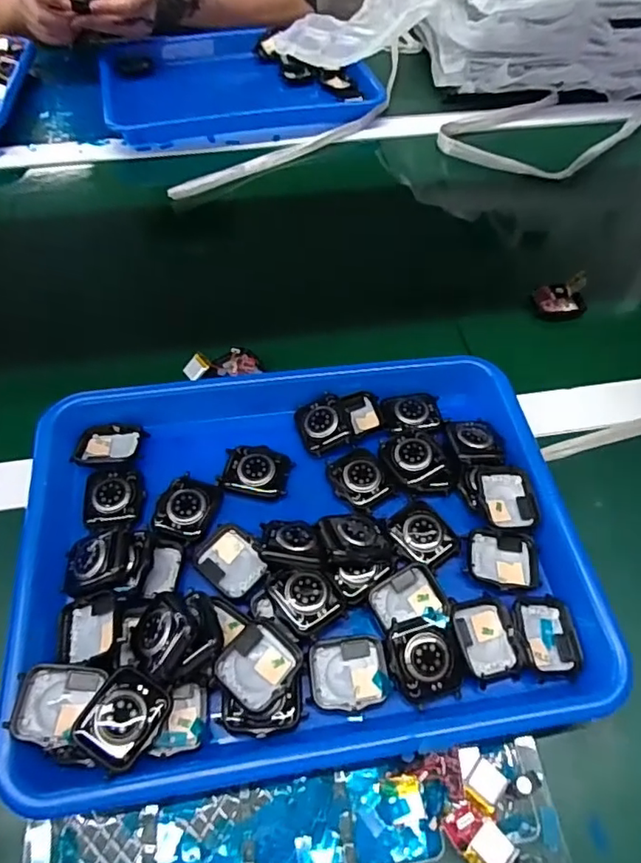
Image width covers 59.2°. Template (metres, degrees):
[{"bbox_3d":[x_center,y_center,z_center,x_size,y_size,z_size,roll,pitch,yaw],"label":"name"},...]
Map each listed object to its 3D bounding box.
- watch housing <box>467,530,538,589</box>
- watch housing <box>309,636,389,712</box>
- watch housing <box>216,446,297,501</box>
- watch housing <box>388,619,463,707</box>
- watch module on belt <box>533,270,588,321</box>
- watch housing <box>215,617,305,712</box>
[{"bbox_3d":[0.112,0.078,0.345,0.043,0.011,0.036,7,59,1],"label":"watch housing"},{"bbox_3d":[0.015,0.132,0.309,0.041,0.008,0.036,-4,59,-5],"label":"watch housing"},{"bbox_3d":[-0.043,0.026,0.374,0.044,0.008,0.036,14,59,5],"label":"watch housing"},{"bbox_3d":[0.056,0.126,0.308,0.038,0.013,0.040,-1,59,-4],"label":"watch housing"},{"bbox_3d":[0.215,-0.118,0.500,0.048,0.026,0.034,-3,59,-5],"label":"watch module on belt"},{"bbox_3d":[-0.032,0.122,0.298,0.035,0.013,0.039,35,63,17],"label":"watch housing"}]

